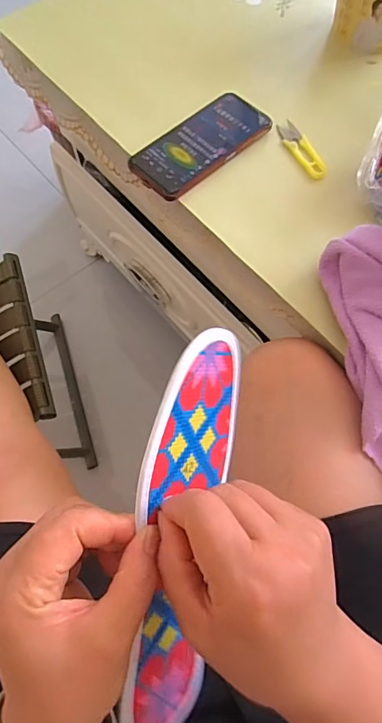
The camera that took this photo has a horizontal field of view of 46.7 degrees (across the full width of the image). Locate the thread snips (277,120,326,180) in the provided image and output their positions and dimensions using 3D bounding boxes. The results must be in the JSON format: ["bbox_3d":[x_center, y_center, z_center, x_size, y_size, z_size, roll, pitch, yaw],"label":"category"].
[{"bbox_3d":[0.126,-0.244,0.507,0.026,0.006,0.093,-21,67,-8],"label":"thread snips"}]

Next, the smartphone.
[{"bbox_3d":[0.009,-0.250,0.509,0.162,0.014,0.082,-41,72,-16],"label":"smartphone"}]

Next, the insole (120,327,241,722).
[{"bbox_3d":[-0.005,0.108,0.268,0.008,0.085,0.251,11,92,39],"label":"insole"}]

